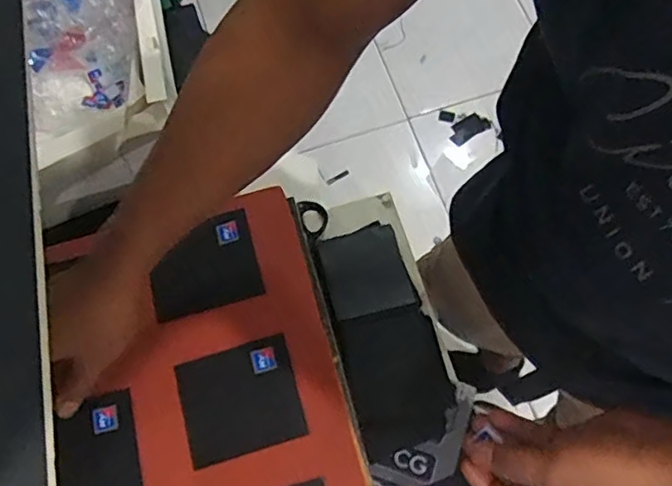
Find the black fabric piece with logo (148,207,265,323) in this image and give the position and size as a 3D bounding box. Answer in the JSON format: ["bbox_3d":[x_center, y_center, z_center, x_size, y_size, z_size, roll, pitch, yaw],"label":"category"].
[{"bbox_3d":[-0.123,0.021,0.561,0.097,0.010,0.082,-17,73,-2],"label":"black fabric piece with logo"}]

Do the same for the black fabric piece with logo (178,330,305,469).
[{"bbox_3d":[-0.083,0.133,0.516,0.097,0.004,0.088,-16,71,-5],"label":"black fabric piece with logo"}]

